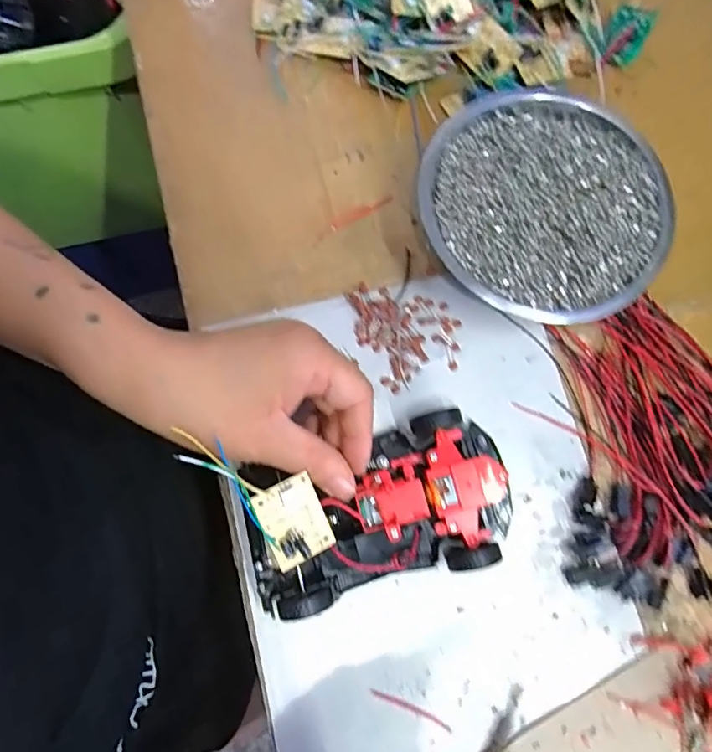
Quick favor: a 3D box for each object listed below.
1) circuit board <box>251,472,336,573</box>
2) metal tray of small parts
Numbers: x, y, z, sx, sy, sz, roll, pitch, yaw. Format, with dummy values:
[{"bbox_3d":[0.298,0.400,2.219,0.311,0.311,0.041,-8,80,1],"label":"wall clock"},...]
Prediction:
[{"bbox_3d":[-0.029,0.070,0.235,0.030,0.006,0.040,-24,102,-18],"label":"circuit board"},{"bbox_3d":[0.112,-0.102,0.307,0.141,0.041,0.141,39,80,7],"label":"metal tray of small parts"}]

